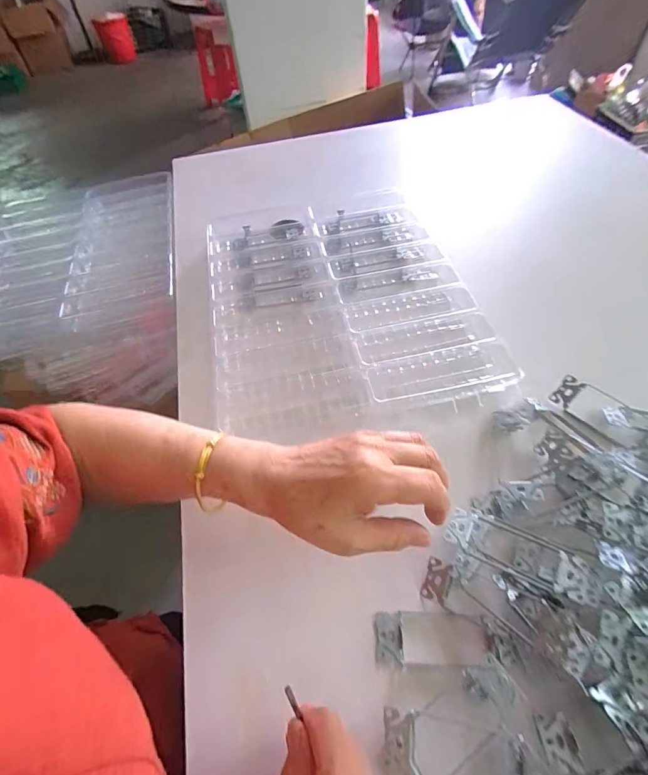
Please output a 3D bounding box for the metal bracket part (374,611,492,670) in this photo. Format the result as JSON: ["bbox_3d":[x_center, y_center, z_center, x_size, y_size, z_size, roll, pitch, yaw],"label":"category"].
[{"bbox_3d":[0.085,0.199,0.305,0.086,0.011,0.038,-5,54,2],"label":"metal bracket part"}]

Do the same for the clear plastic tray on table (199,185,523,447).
[{"bbox_3d":[0.016,-0.132,0.541,0.348,0.034,0.423,-12,54,-3],"label":"clear plastic tray on table"}]

